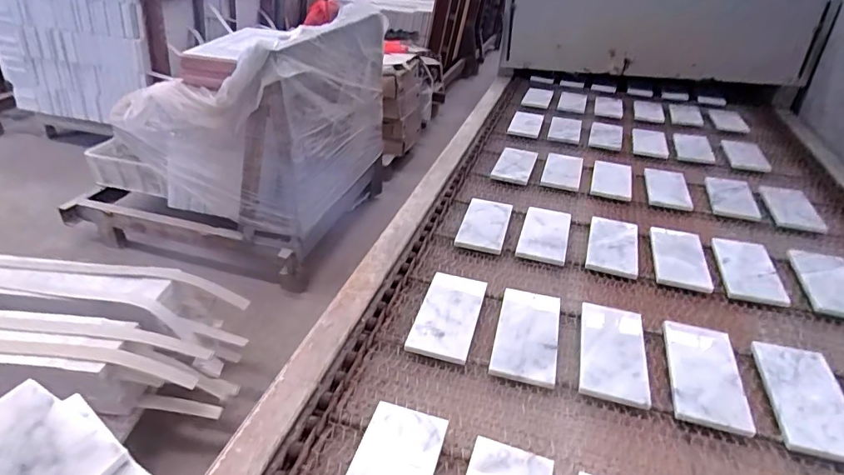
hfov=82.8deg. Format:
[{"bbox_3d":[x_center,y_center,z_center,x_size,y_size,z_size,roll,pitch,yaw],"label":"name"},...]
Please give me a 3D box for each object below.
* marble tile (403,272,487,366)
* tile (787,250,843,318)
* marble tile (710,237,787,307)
[{"bbox_3d":[0.037,0.103,0.660,0.079,0.010,0.166,9,29,13],"label":"marble tile"},{"bbox_3d":[0.645,0.073,0.760,0.081,0.019,0.172,12,33,18],"label":"tile"},{"bbox_3d":[0.529,0.051,0.781,0.084,0.015,0.168,12,32,17],"label":"marble tile"}]

